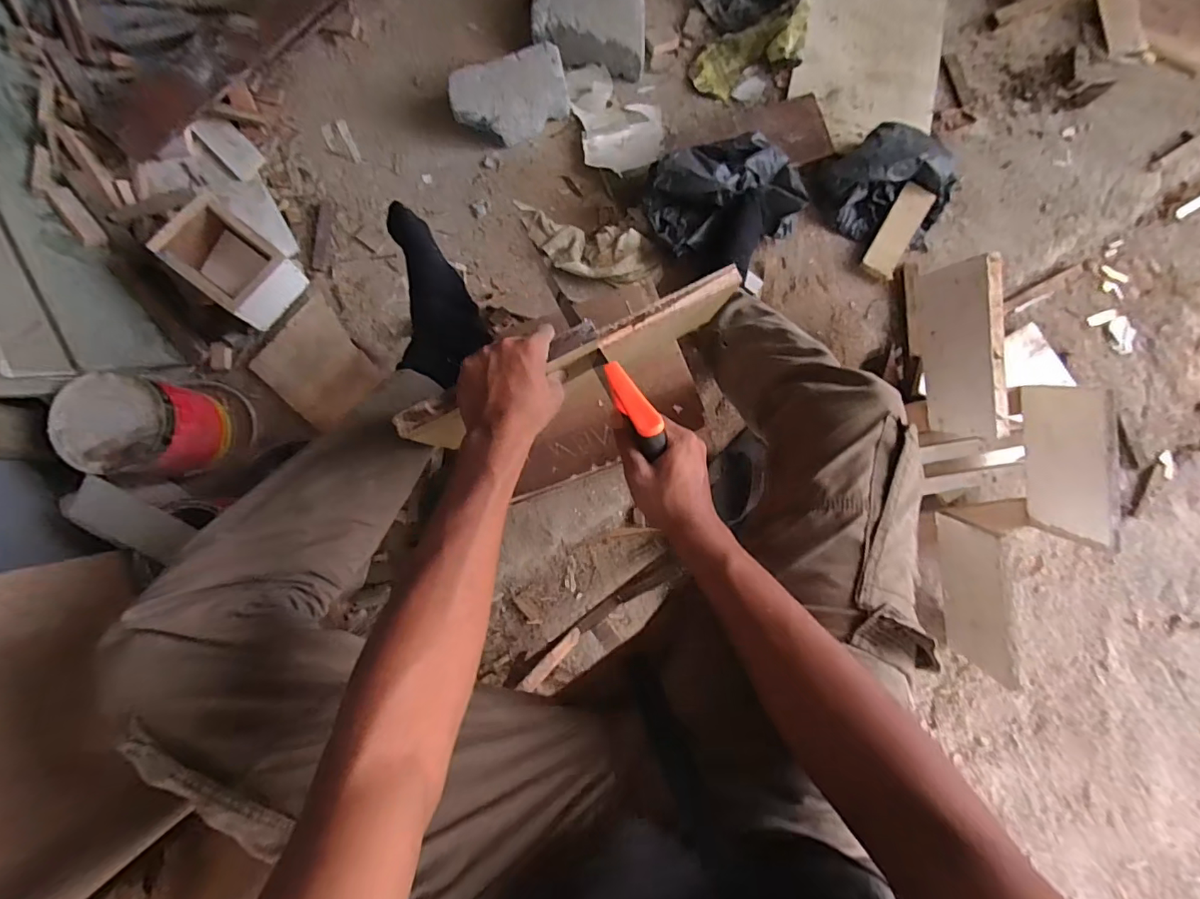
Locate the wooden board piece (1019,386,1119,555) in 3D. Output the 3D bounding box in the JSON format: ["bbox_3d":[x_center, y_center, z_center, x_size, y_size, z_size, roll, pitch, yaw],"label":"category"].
[{"bbox_3d":[0.740,0.022,0.809,0.014,0.156,0.250,-8,85,-2],"label":"wooden board piece"}]

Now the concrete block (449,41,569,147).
[{"bbox_3d":[-0.160,-0.632,0.921,0.207,0.071,0.129,-18,88,-2],"label":"concrete block"}]

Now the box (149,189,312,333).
[{"bbox_3d":[-0.611,-0.310,0.849,0.168,0.101,0.126,39,85,2],"label":"box"}]

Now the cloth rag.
[{"bbox_3d":[-0.027,-0.364,0.923,0.273,0.043,0.100,17,87,0],"label":"cloth rag"}]

